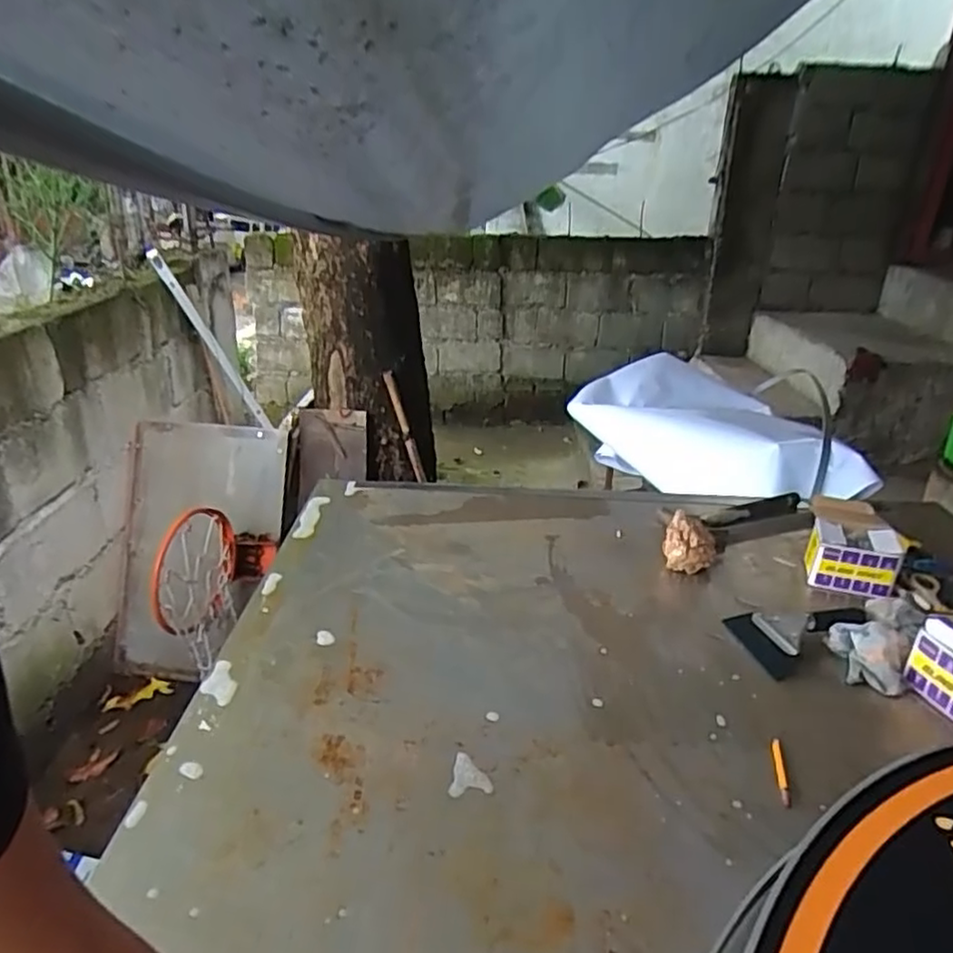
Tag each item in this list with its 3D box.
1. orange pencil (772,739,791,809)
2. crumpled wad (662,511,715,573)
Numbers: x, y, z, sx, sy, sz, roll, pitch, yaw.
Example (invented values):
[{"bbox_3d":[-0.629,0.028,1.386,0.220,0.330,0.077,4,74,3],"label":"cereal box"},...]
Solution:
[{"bbox_3d":[0.317,0.307,0.697,0.011,0.004,0.088,8,24,12],"label":"orange pencil"},{"bbox_3d":[0.338,0.109,1.061,0.079,0.082,0.070,10,25,16],"label":"crumpled wad"}]

